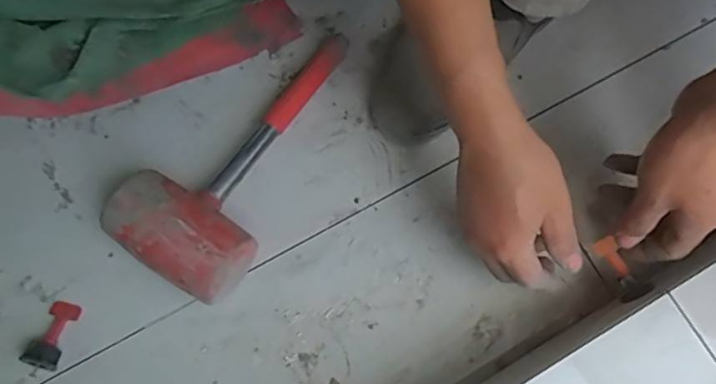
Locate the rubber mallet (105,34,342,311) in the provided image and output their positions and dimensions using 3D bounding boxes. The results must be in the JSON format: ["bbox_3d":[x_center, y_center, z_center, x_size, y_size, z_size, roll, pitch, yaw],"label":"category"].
[{"bbox_3d":[-0.092,-0.045,0.512,0.125,0.075,0.285,32,76,6],"label":"rubber mallet"}]

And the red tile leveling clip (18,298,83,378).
[{"bbox_3d":[-0.268,0.127,0.486,0.028,0.025,0.063,14,59,1],"label":"red tile leveling clip"}]

